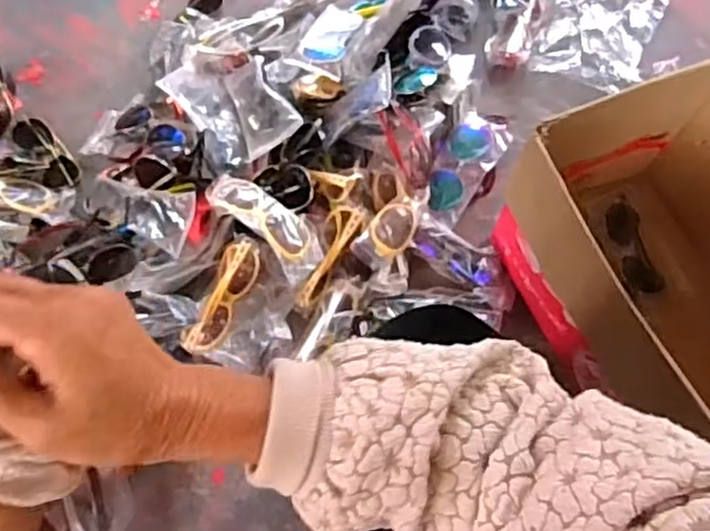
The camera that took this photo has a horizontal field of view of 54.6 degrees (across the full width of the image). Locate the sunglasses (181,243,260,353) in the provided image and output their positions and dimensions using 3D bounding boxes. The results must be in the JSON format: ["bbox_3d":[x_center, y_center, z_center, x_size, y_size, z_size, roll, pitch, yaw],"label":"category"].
[{"bbox_3d":[-0.162,0.040,0.839,0.047,0.044,0.145,22,67,6],"label":"sunglasses"}]

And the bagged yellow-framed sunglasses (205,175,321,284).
[{"bbox_3d":[-0.109,-0.054,0.865,0.166,0.029,0.068,40,70,-1],"label":"bagged yellow-framed sunglasses"}]

